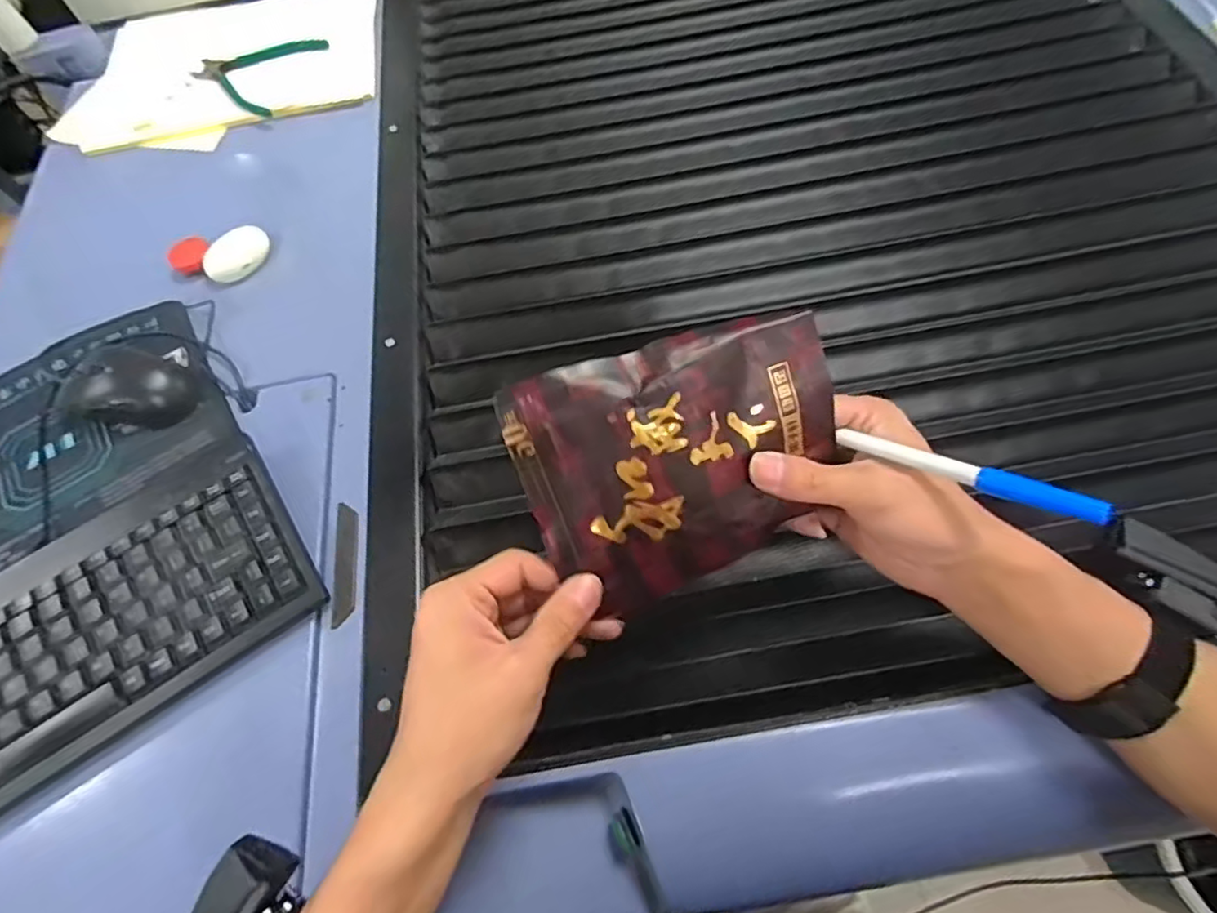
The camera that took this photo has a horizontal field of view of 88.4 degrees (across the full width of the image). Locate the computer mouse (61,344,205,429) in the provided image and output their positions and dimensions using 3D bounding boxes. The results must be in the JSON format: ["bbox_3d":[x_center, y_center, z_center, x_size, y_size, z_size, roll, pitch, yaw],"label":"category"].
[{"bbox_3d":[-0.381,-0.059,0.494,0.111,0.039,0.058,8,64,10],"label":"computer mouse"}]

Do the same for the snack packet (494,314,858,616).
[{"bbox_3d":[0.039,0.002,0.307,0.156,0.016,0.119,-20,104,-7],"label":"snack packet"}]

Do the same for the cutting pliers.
[{"bbox_3d":[-0.391,-0.429,0.690,0.125,0.010,0.122,19,66,14],"label":"cutting pliers"}]

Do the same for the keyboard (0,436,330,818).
[{"bbox_3d":[-0.339,0.119,0.400,0.291,0.028,0.147,-35,65,-12],"label":"keyboard"}]

